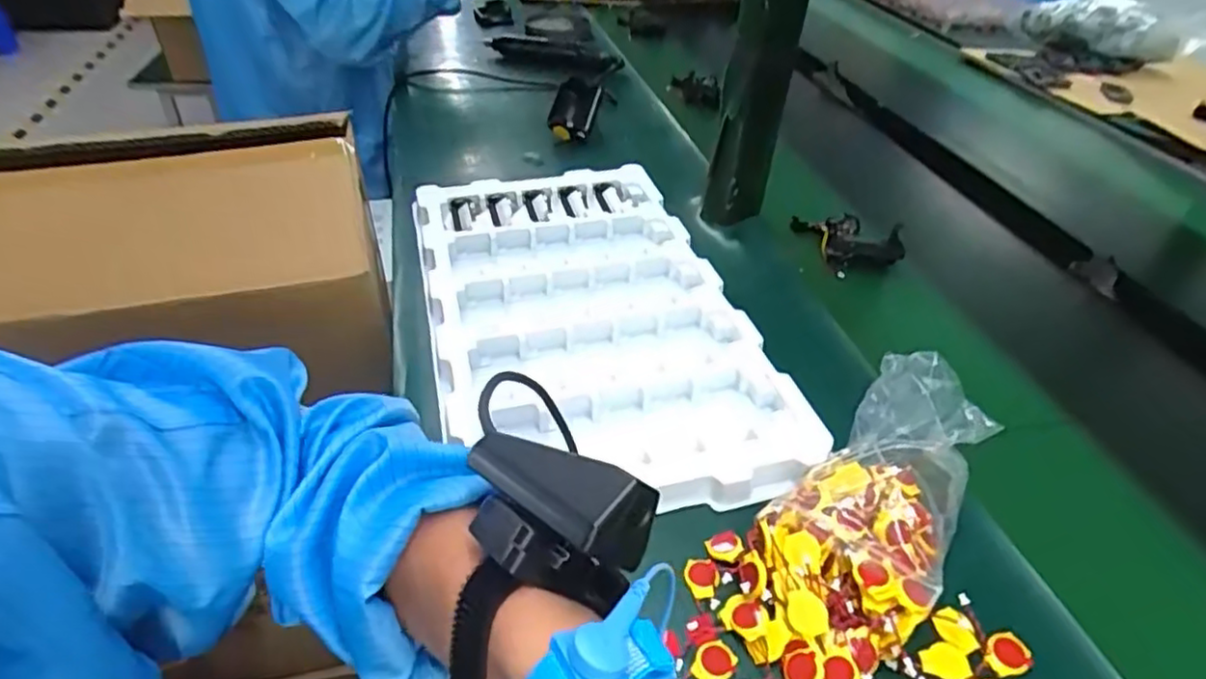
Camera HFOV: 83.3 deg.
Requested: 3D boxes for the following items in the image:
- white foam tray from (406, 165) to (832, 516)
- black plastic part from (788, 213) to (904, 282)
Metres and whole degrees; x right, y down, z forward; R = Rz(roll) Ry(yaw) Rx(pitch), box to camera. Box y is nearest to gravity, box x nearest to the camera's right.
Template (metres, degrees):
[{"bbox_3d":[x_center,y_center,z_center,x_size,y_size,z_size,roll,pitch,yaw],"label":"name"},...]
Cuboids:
[{"bbox_3d":[-0.020,-0.030,0.569,0.239,0.031,0.430,-9,41,-14],"label":"white foam tray"},{"bbox_3d":[0.240,-0.100,0.664,0.069,0.034,0.096,-10,42,-15],"label":"black plastic part"}]

